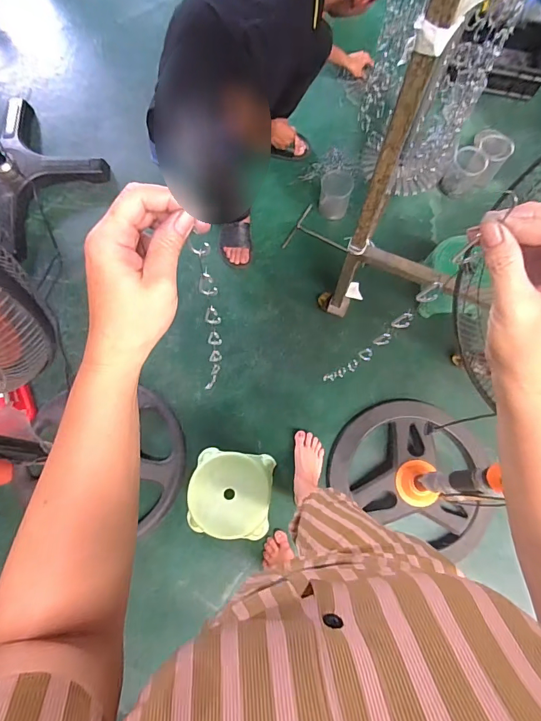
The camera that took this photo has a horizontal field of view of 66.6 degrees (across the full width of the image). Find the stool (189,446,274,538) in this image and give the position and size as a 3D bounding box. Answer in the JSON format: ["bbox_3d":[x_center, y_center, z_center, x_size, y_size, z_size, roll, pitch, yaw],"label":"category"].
[{"bbox_3d":[-0.106,0.369,1.145,0.216,0.157,0.225,7,76,2],"label":"stool"}]

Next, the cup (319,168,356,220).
[{"bbox_3d":[0.217,-0.556,1.384,0.104,0.126,0.100,0,76,-1],"label":"cup"}]

